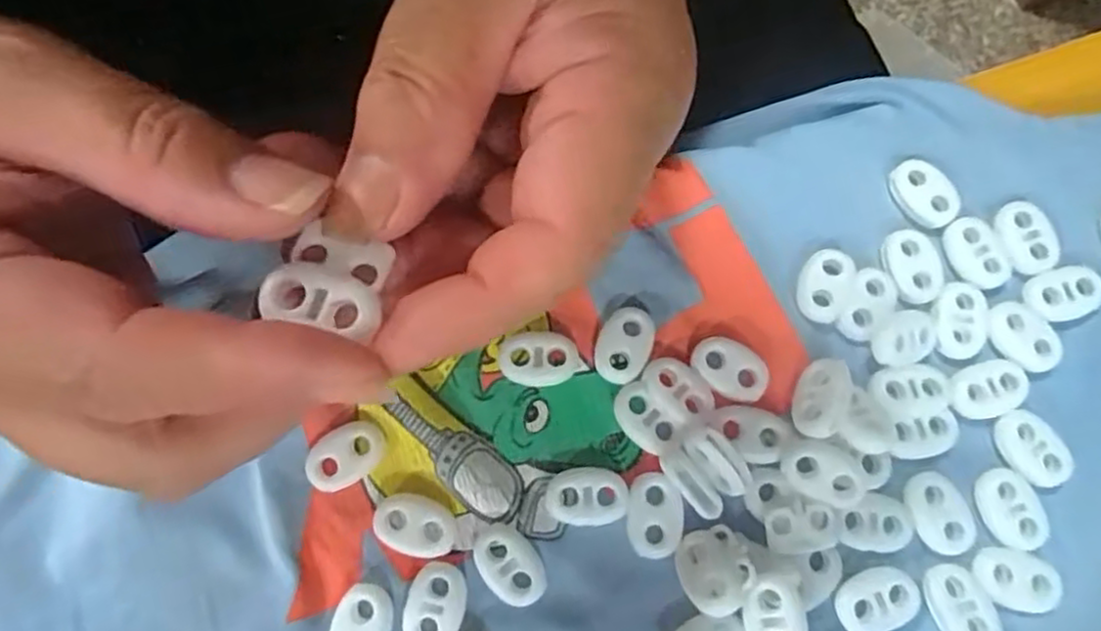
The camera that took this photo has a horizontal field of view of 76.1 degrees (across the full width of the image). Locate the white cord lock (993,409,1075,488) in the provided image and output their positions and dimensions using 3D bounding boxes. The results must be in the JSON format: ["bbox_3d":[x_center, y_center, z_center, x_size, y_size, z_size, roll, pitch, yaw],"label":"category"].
[{"bbox_3d":[0.134,0.037,0.196,0.014,0.005,0.022,-27,78,-7],"label":"white cord lock"}]

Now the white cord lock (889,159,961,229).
[{"bbox_3d":[0.112,-0.037,0.211,0.015,0.004,0.022,-36,80,-8],"label":"white cord lock"}]

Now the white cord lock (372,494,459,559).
[{"bbox_3d":[-0.036,0.057,0.189,0.023,0.005,0.016,9,77,1],"label":"white cord lock"}]

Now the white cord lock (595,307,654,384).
[{"bbox_3d":[0.021,0.009,0.200,0.014,0.005,0.021,17,77,3],"label":"white cord lock"}]

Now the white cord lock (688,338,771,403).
[{"bbox_3d":[0.051,0.015,0.197,0.022,0.004,0.015,31,78,6],"label":"white cord lock"}]

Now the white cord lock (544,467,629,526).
[{"bbox_3d":[0.010,0.049,0.192,0.022,0.005,0.015,-4,77,-1],"label":"white cord lock"}]

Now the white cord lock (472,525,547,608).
[{"bbox_3d":[-0.011,0.066,0.187,0.015,0.005,0.022,-32,79,-8],"label":"white cord lock"}]

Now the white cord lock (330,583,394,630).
[{"bbox_3d":[-0.049,0.082,0.183,0.015,0.004,0.022,18,77,4],"label":"white cord lock"}]

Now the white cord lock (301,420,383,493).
[{"bbox_3d":[-0.056,0.039,0.193,0.022,0.006,0.014,-30,79,-7],"label":"white cord lock"}]

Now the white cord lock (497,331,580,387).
[{"bbox_3d":[-0.003,0.013,0.200,0.022,0.006,0.015,-3,77,-1],"label":"white cord lock"}]

